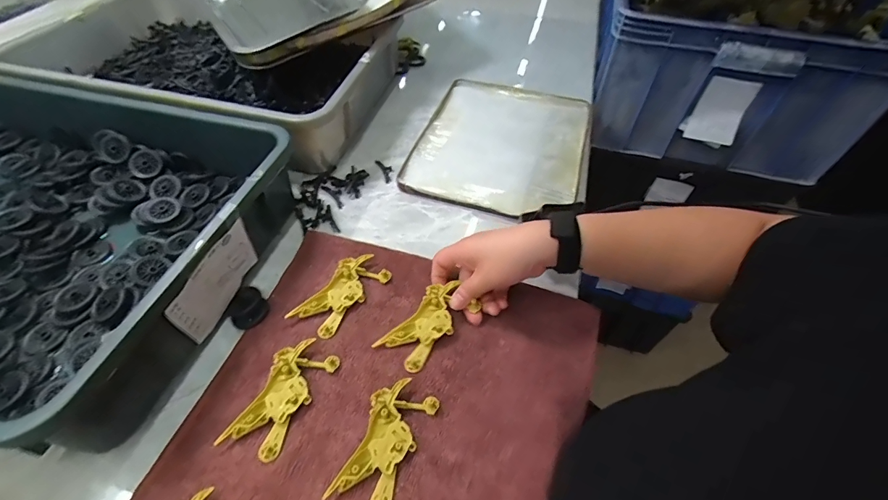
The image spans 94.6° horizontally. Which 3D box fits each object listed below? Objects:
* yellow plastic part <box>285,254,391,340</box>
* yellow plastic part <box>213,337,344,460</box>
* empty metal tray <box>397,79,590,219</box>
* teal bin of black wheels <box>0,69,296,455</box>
[{"bbox_3d":[-0.108,0.045,0.430,0.049,0.012,0.101,30,56,22],"label":"yellow plastic part"},{"bbox_3d":[-0.142,0.128,0.359,0.050,0.010,0.103,21,53,16],"label":"yellow plastic part"},{"bbox_3d":[0.089,-0.163,0.615,0.236,0.028,0.300,14,52,10],"label":"empty metal tray"},{"bbox_3d":[-0.453,-0.037,0.425,0.502,0.095,0.342,14,52,10],"label":"teal bin of black wheels"}]

